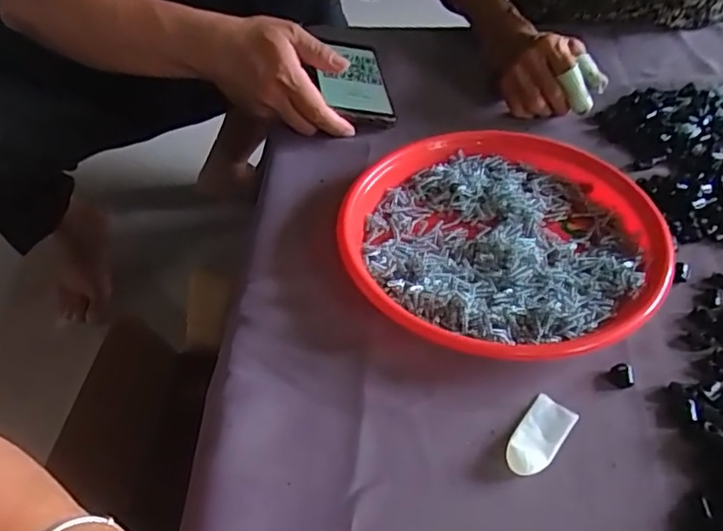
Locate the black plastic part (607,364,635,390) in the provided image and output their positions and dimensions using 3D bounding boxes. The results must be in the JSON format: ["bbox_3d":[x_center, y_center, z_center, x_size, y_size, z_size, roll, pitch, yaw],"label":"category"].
[{"bbox_3d":[0.168,0.071,0.388,0.015,0.008,0.015,1,47,5],"label":"black plastic part"}]

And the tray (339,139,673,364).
[{"bbox_3d":[0.107,-0.022,0.462,0.232,0.026,0.228,-21,49,-15],"label":"tray"}]

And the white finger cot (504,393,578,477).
[{"bbox_3d":[0.106,0.101,0.358,0.025,0.007,0.055,29,55,28],"label":"white finger cot"}]

